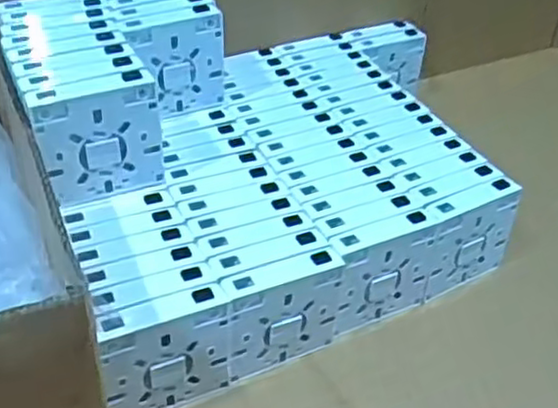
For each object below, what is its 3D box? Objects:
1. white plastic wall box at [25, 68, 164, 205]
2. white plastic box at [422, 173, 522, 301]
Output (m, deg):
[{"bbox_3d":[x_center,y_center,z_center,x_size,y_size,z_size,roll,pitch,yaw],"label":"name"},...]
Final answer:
[{"bbox_3d":[-0.125,-0.043,0.489,0.083,0.091,0.016,-18,40,-21],"label":"white plastic wall box"},{"bbox_3d":[0.151,0.030,0.556,0.083,0.088,0.019,-18,40,-22],"label":"white plastic box"}]

